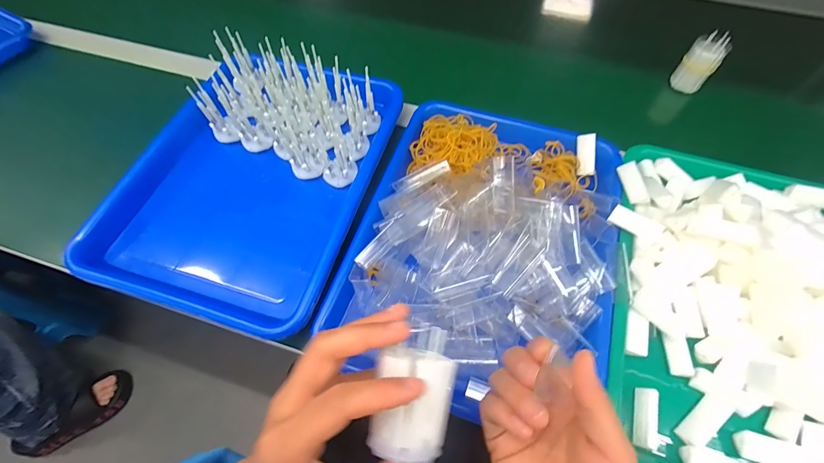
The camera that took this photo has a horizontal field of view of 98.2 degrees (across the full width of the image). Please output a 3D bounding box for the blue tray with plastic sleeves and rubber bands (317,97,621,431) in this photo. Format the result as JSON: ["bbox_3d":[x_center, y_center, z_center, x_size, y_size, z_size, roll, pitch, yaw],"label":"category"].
[{"bbox_3d":[0.076,0.000,0.361,0.248,0.045,0.333,16,63,9],"label":"blue tray with plastic sleeves and rubber bands"}]

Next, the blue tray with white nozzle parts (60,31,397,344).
[{"bbox_3d":[-0.171,-0.076,0.391,0.250,0.070,0.330,15,63,9],"label":"blue tray with white nozzle parts"}]

